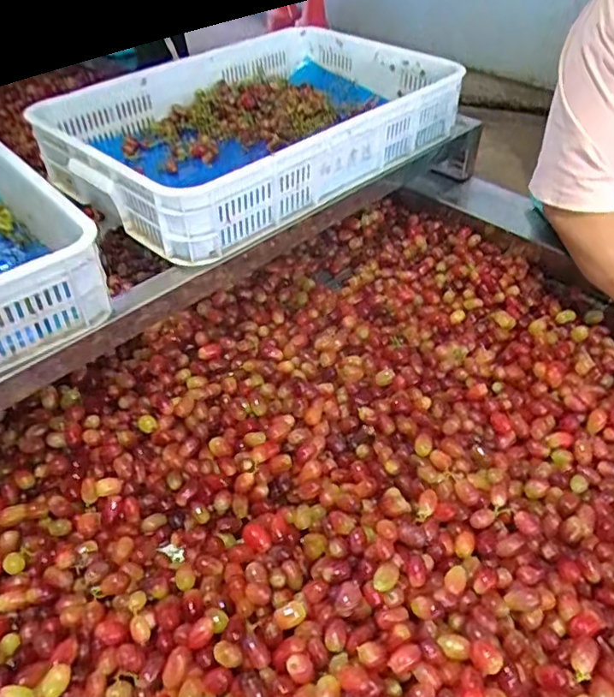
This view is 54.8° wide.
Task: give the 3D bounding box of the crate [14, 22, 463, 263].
[{"bbox_3d":[-0.079,-0.351,0.917,0.418,0.121,0.526,33,51,31],"label":"crate"}]

